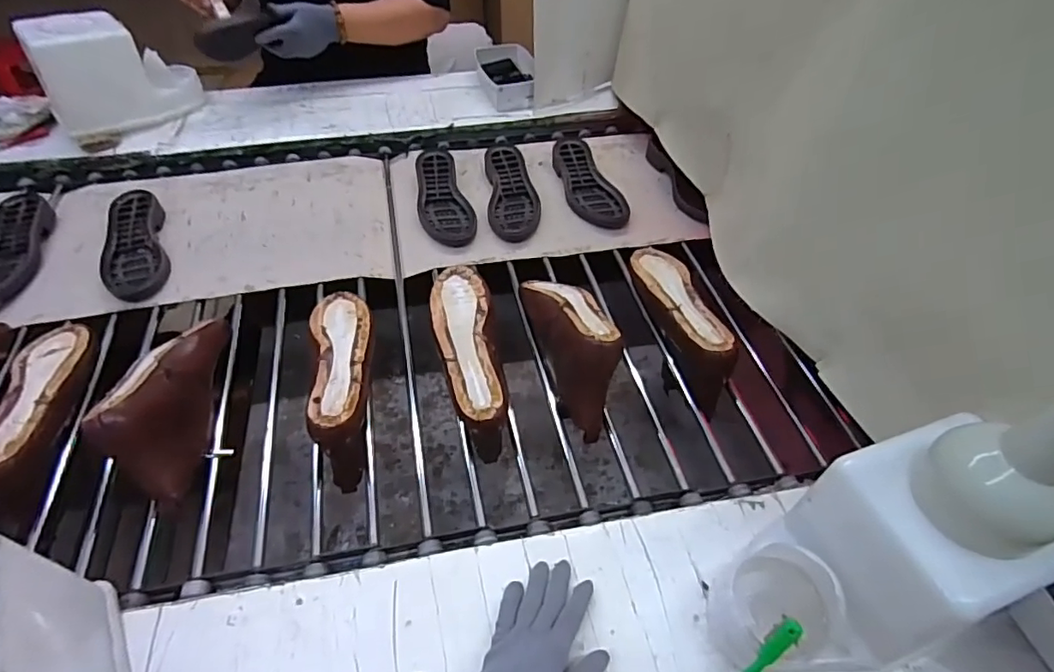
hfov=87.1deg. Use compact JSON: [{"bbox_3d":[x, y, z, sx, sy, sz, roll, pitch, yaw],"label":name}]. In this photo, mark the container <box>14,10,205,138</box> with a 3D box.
[{"bbox_3d":[-0.758,-0.488,1.031,0.250,0.179,0.112,-29,55,-24],"label":"container"}]

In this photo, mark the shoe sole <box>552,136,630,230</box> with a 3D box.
[{"bbox_3d":[0.108,-0.278,0.997,0.087,0.040,0.246,-10,50,-10],"label":"shoe sole"}]

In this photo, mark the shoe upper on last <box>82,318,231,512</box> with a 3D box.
[{"bbox_3d":[-0.425,0.070,0.652,0.080,0.104,0.248,-6,49,-7],"label":"shoe upper on last"}]

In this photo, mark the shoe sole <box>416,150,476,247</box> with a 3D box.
[{"bbox_3d":[-0.145,-0.245,0.967,0.090,0.040,0.250,-8,50,-8],"label":"shoe sole"}]

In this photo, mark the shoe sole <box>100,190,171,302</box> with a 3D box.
[{"bbox_3d":[-0.621,-0.150,0.871,0.088,0.034,0.244,-18,52,-16],"label":"shoe sole"}]

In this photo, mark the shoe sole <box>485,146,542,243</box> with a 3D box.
[{"bbox_3d":[-0.026,-0.260,0.979,0.089,0.034,0.255,-4,49,-4],"label":"shoe sole"}]

